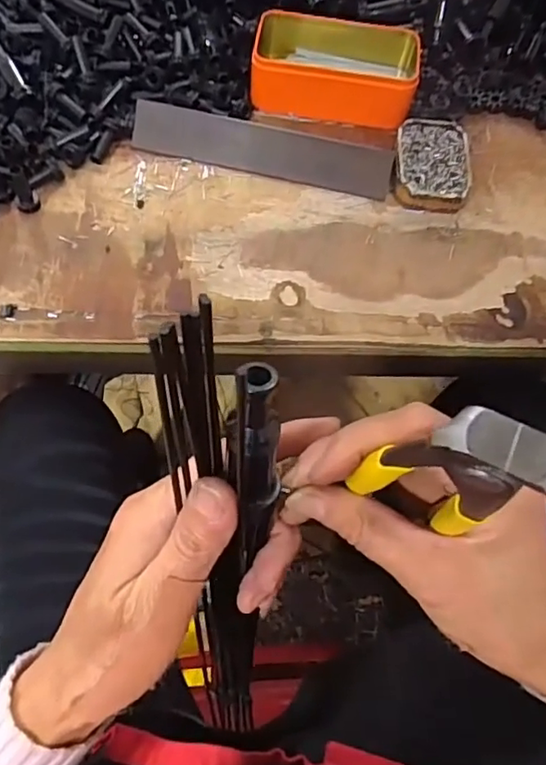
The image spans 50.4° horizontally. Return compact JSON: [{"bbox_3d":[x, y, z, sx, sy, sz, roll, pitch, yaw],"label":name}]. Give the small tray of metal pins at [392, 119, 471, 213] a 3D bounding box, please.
[{"bbox_3d":[0.133,-0.184,0.494,0.061,0.024,0.086,6,63,-3],"label":"small tray of metal pins"}]

